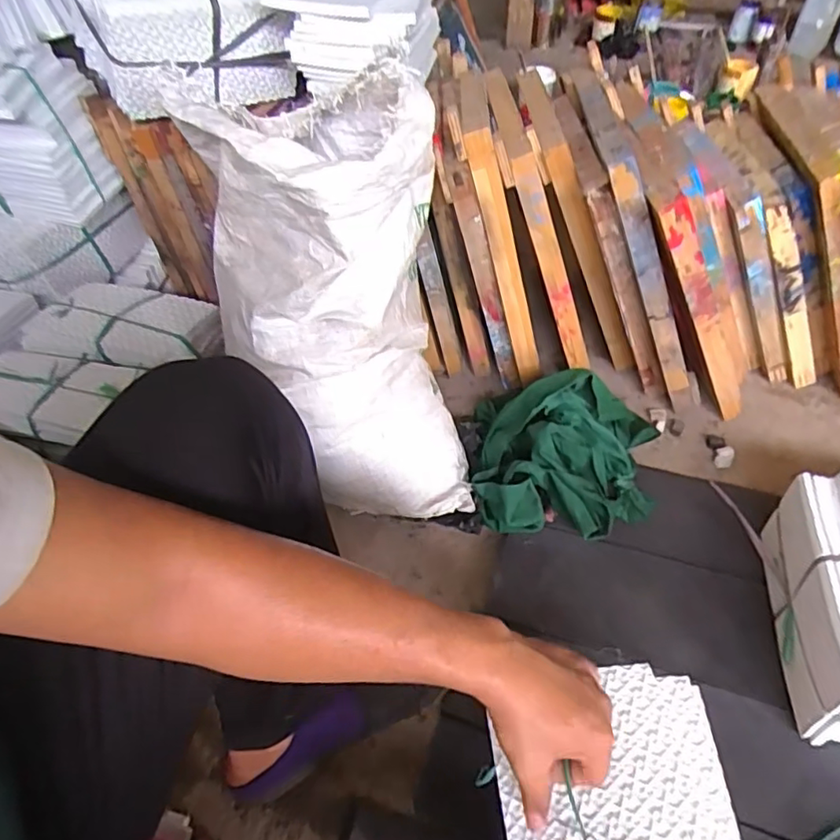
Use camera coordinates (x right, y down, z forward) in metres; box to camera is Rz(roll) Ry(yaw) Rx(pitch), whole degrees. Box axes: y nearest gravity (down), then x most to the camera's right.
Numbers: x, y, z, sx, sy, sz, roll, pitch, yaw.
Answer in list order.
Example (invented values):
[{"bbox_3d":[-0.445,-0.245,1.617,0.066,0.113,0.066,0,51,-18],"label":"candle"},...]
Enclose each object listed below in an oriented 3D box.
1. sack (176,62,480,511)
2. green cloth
[{"bbox_3d":[-0.113,-0.159,0.832,0.281,0.513,0.382,-12,47,-7],"label":"sack"},{"bbox_3d":[0.233,0.061,0.933,0.290,0.124,0.259,5,48,9],"label":"green cloth"}]

